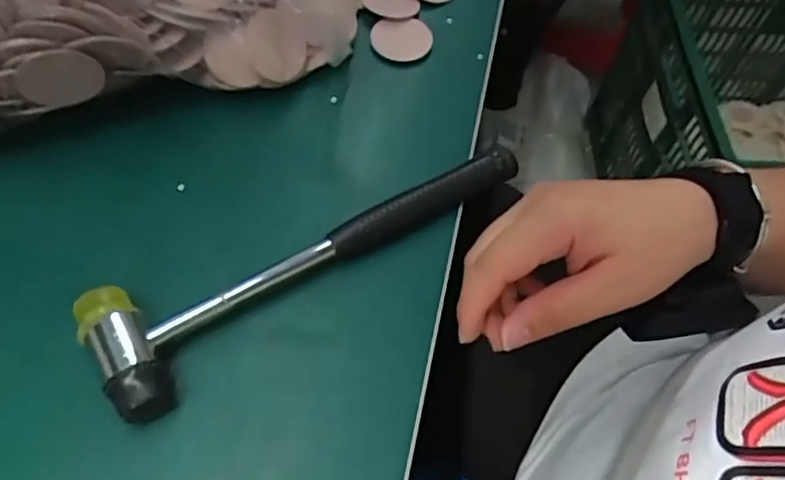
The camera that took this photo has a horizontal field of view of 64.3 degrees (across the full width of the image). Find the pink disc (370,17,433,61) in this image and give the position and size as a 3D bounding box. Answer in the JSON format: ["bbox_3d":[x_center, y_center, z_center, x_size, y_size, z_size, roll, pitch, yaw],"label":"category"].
[{"bbox_3d":[0.008,-0.148,0.461,0.041,0.010,0.039,1,60,-3],"label":"pink disc"}]

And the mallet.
[{"bbox_3d":[-0.045,-0.003,0.357,0.261,0.031,0.068,-34,67,-21],"label":"mallet"}]

